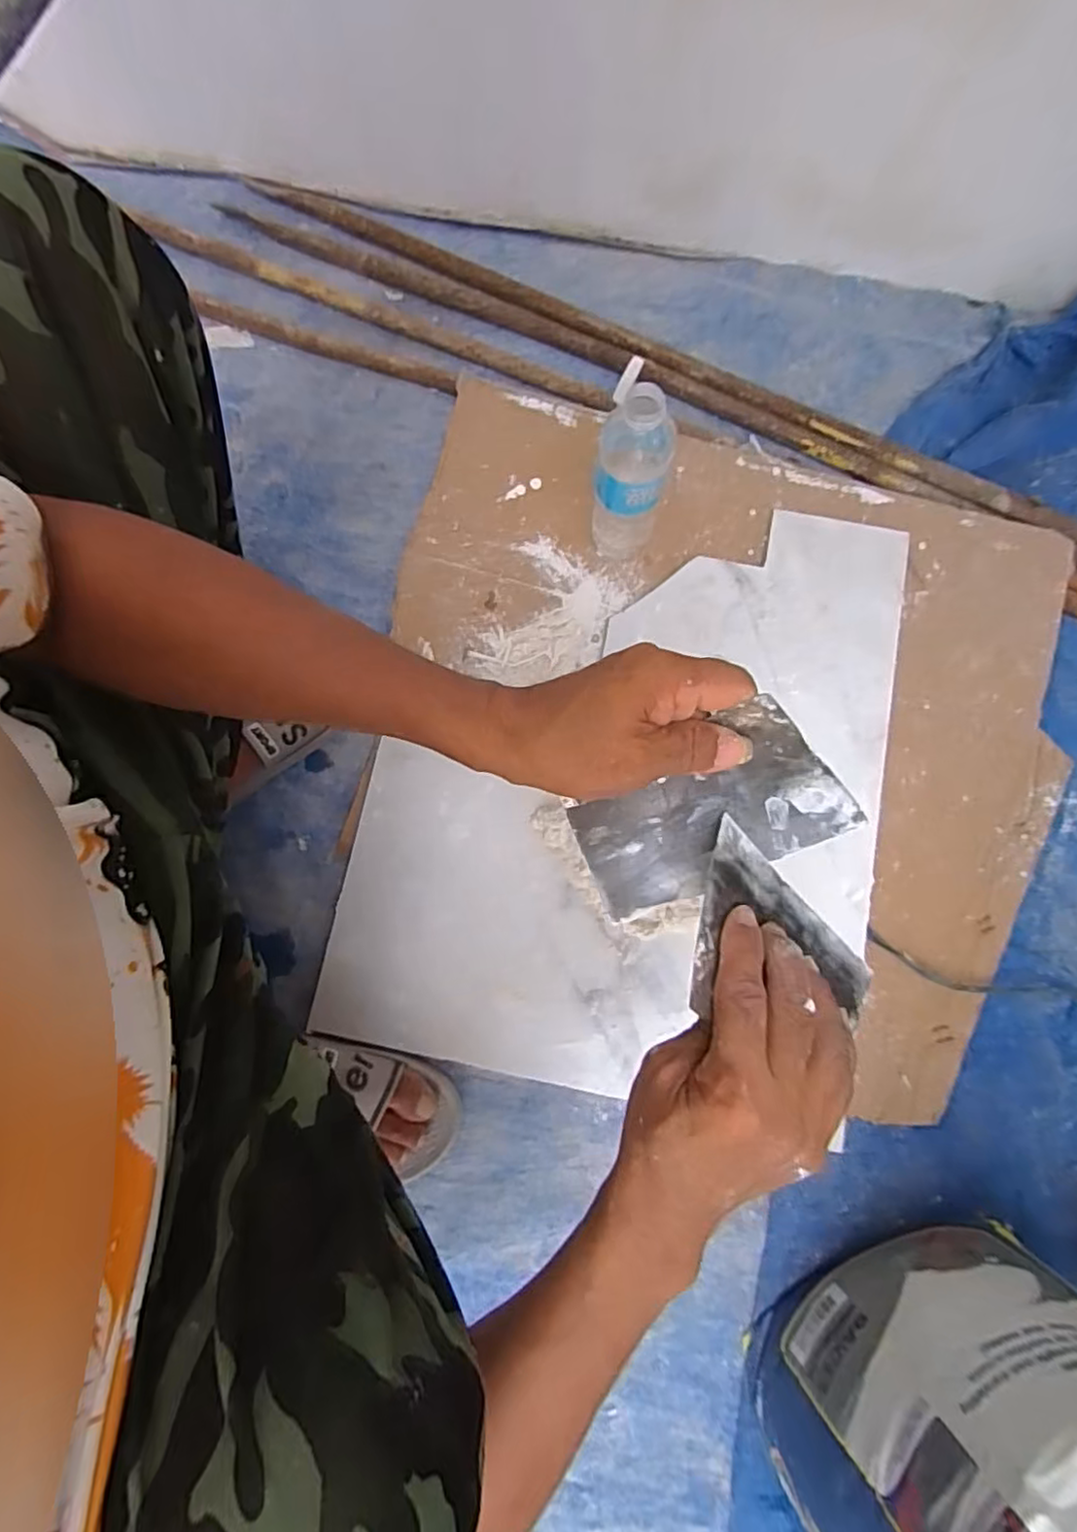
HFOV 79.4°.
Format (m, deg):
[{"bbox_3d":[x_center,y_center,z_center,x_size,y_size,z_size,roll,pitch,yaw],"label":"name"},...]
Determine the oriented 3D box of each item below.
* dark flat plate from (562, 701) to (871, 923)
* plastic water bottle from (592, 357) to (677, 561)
[{"bbox_3d":[0.084,0.027,0.337,0.136,0.004,0.090,-26,114,17],"label":"dark flat plate"},{"bbox_3d":[0.086,-0.264,0.581,0.059,0.238,0.073,19,77,4],"label":"plastic water bottle"}]

